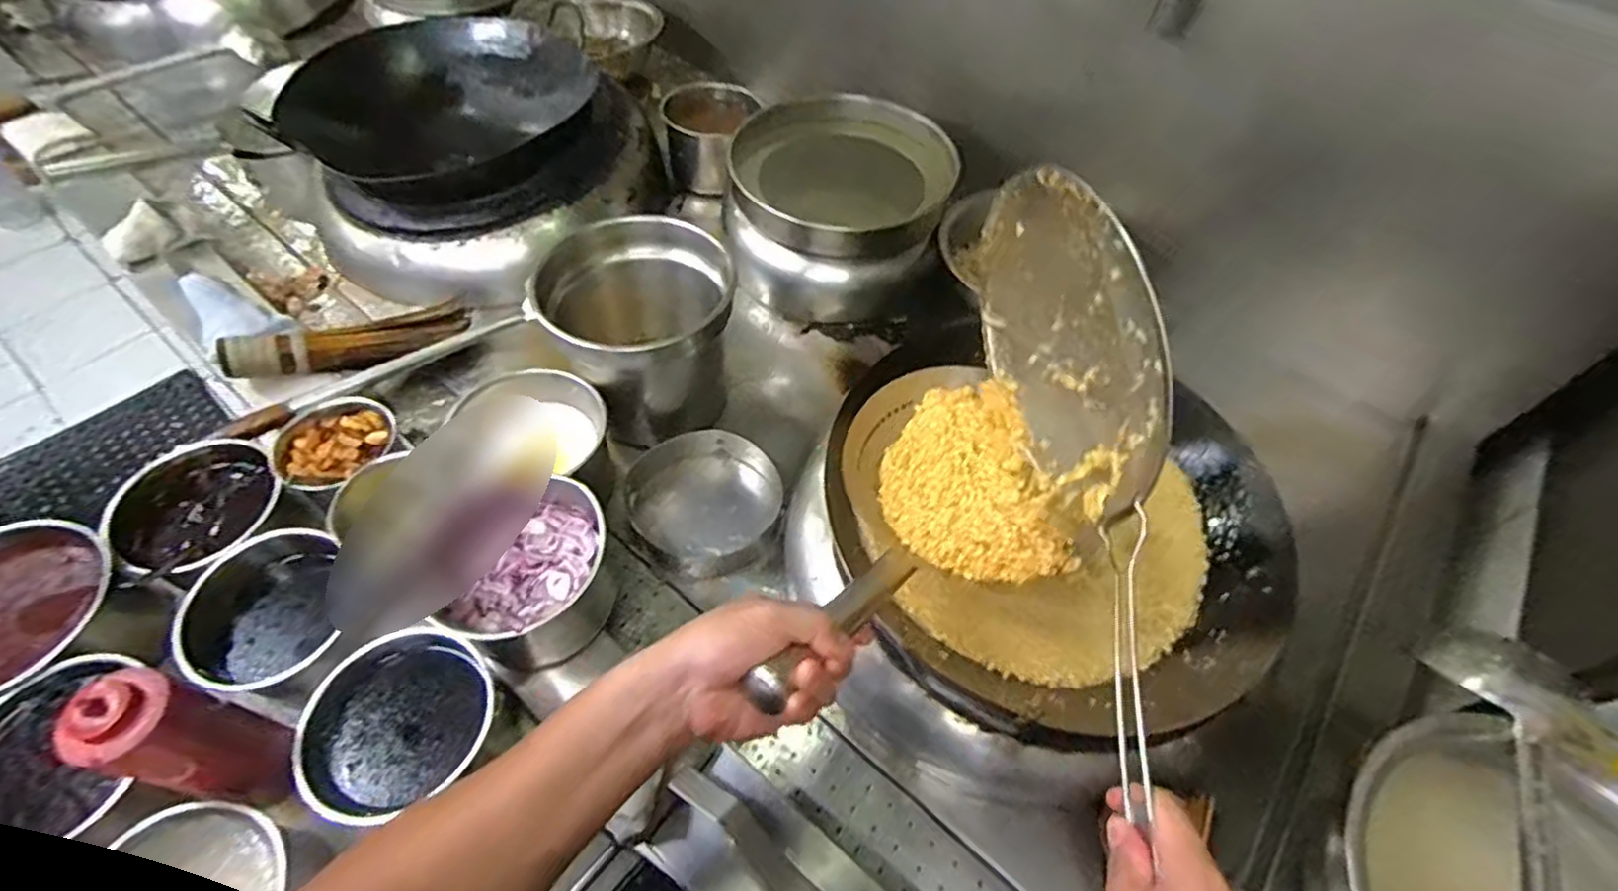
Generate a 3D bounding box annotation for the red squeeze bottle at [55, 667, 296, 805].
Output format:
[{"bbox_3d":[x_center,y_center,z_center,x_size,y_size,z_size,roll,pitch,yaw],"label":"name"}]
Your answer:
[{"bbox_3d":[-0.498,0.239,0.551,0.080,0.164,0.066,10,55,4],"label":"red squeeze bottle"}]

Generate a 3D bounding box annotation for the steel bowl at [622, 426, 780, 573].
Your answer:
[{"bbox_3d":[-0.123,0.070,0.872,0.186,0.071,0.168,40,62,23],"label":"steel bowl"}]

